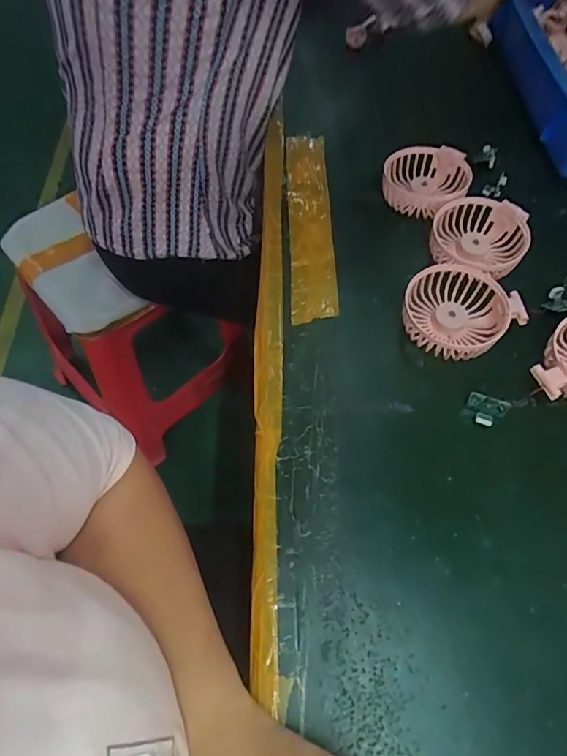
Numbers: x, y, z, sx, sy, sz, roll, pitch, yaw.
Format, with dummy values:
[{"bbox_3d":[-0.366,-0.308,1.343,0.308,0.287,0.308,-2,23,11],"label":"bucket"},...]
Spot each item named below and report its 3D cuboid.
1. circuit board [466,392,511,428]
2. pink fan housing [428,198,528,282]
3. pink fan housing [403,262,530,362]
[{"bbox_3d":[0.167,0.027,0.402,0.031,0.006,0.024,19,96,4],"label":"circuit board"},{"bbox_3d":[0.194,-0.141,0.484,0.087,0.023,0.088,0,61,0],"label":"pink fan housing"},{"bbox_3d":[0.158,-0.059,0.443,0.091,0.032,0.085,0,61,0],"label":"pink fan housing"}]

